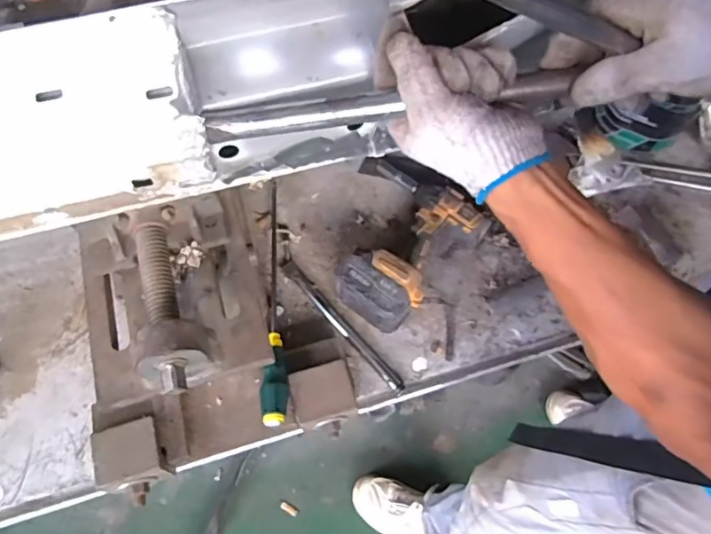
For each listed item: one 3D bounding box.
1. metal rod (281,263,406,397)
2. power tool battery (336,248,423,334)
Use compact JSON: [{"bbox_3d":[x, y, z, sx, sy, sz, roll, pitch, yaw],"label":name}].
[{"bbox_3d":[-0.022,0.084,0.795,0.023,0.013,0.254,-37,69,-17],"label":"metal rod"},{"bbox_3d":[0.034,0.034,0.784,0.116,0.077,0.094,30,67,14],"label":"power tool battery"}]

